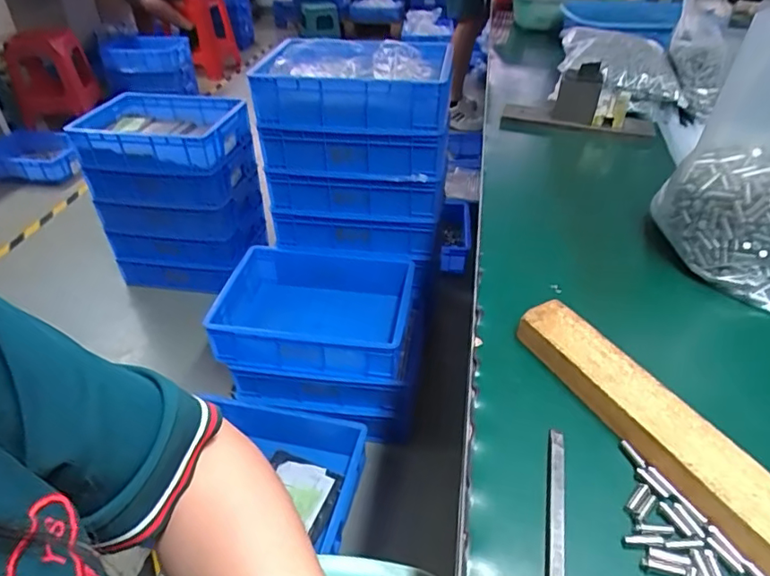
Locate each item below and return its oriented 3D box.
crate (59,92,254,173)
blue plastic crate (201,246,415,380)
[{"bbox_3d":[-0.665,-0.461,1.580,0.462,0.125,0.338,8,39,12],"label":"crate"},{"bbox_3d":[-0.155,0.052,1.247,0.416,0.117,0.307,4,38,7],"label":"blue plastic crate"}]

